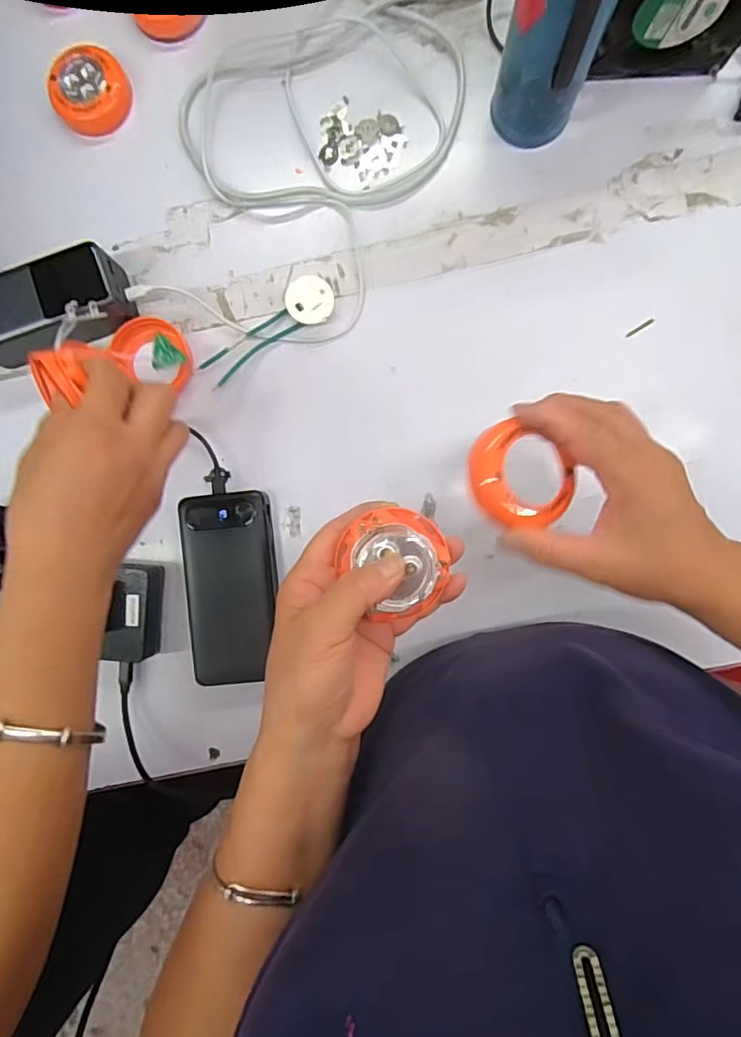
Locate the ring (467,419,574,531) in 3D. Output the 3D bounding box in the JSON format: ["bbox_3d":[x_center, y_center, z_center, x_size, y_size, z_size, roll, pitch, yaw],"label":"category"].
[{"bbox_3d":[0.088,-0.023,0.323,0.057,0.014,0.063,-38,88,3],"label":"ring"}]

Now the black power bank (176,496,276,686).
[{"bbox_3d":[-0.114,0.058,0.456,0.075,0.027,0.155,-6,90,3],"label":"black power bank"}]

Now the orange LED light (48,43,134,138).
[{"bbox_3d":[-0.239,-0.366,0.463,0.062,0.022,0.059,-4,90,3],"label":"orange LED light"}]

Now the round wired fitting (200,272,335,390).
[{"bbox_3d":[-0.087,-0.158,0.455,0.124,0.020,0.038,-30,88,3],"label":"round wired fitting"}]

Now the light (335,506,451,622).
[{"bbox_3d":[0.017,0.022,0.307,0.053,0.020,0.058,-45,88,2],"label":"light"}]

